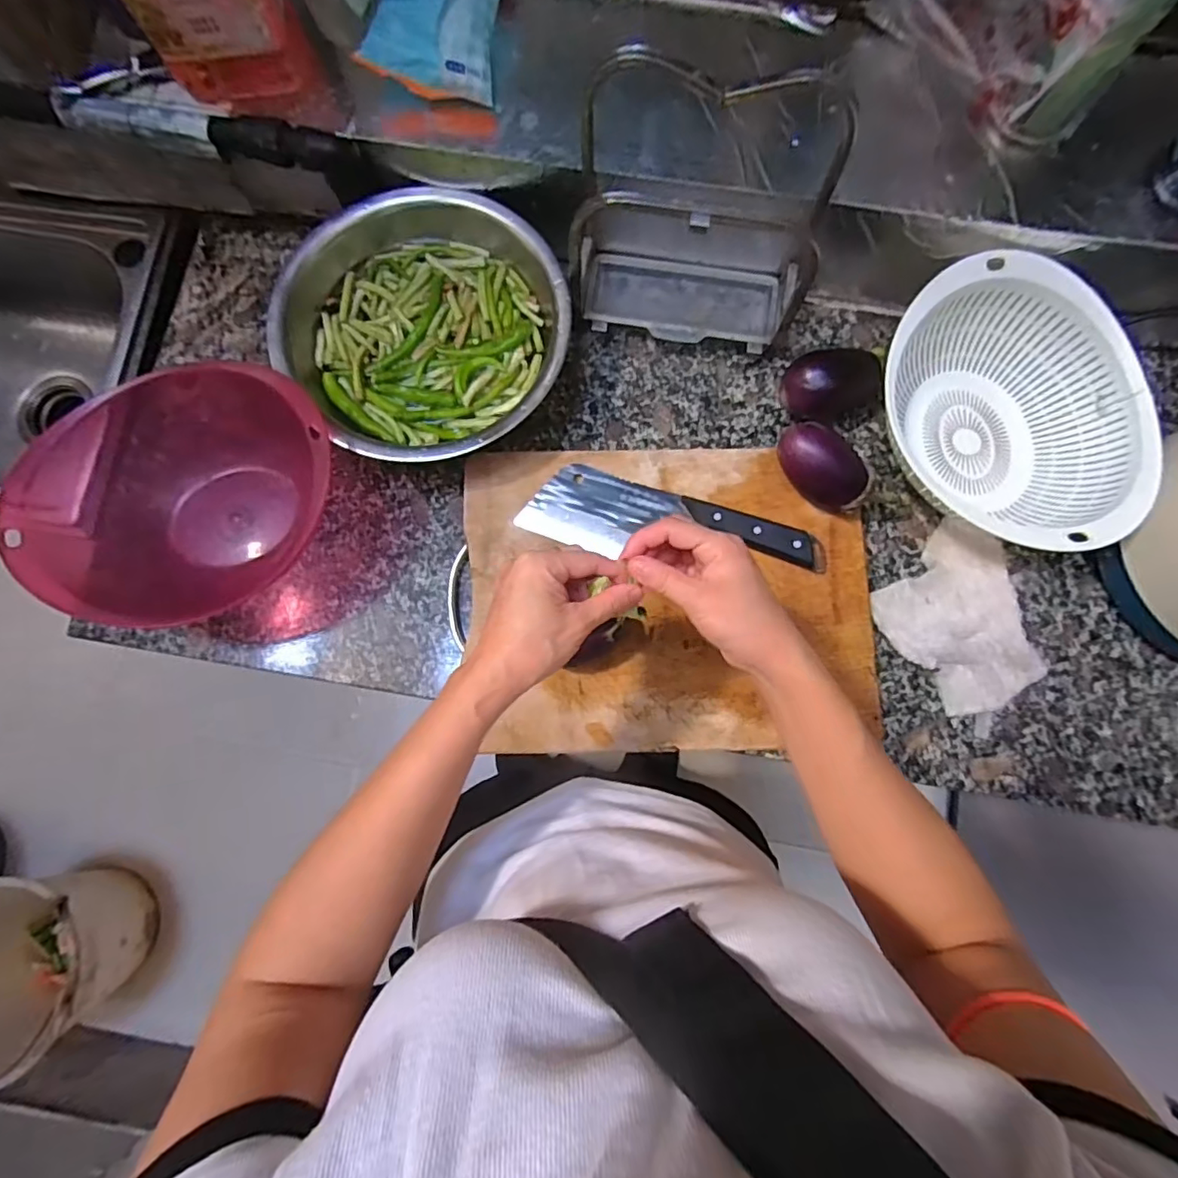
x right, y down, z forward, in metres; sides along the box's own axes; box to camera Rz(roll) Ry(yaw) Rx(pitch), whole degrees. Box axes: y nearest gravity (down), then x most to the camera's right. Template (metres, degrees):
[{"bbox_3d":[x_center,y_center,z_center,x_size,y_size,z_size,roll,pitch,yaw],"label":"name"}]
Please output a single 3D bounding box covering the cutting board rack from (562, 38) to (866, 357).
[{"bbox_3d":[0.098,-0.333,0.533,0.215,0.215,0.113,9,80,1],"label":"cutting board rack"}]

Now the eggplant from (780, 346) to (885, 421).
[{"bbox_3d":[0.250,-0.216,0.597,0.111,0.049,0.065,-25,81,-5],"label":"eggplant"}]

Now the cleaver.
[{"bbox_3d":[0.083,-0.060,0.569,0.292,0.022,0.074,15,80,2],"label":"cleaver"}]

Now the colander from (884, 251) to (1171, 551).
[{"bbox_3d":[0.393,-0.164,0.561,0.224,0.100,0.278,-15,80,-3],"label":"colander"}]

